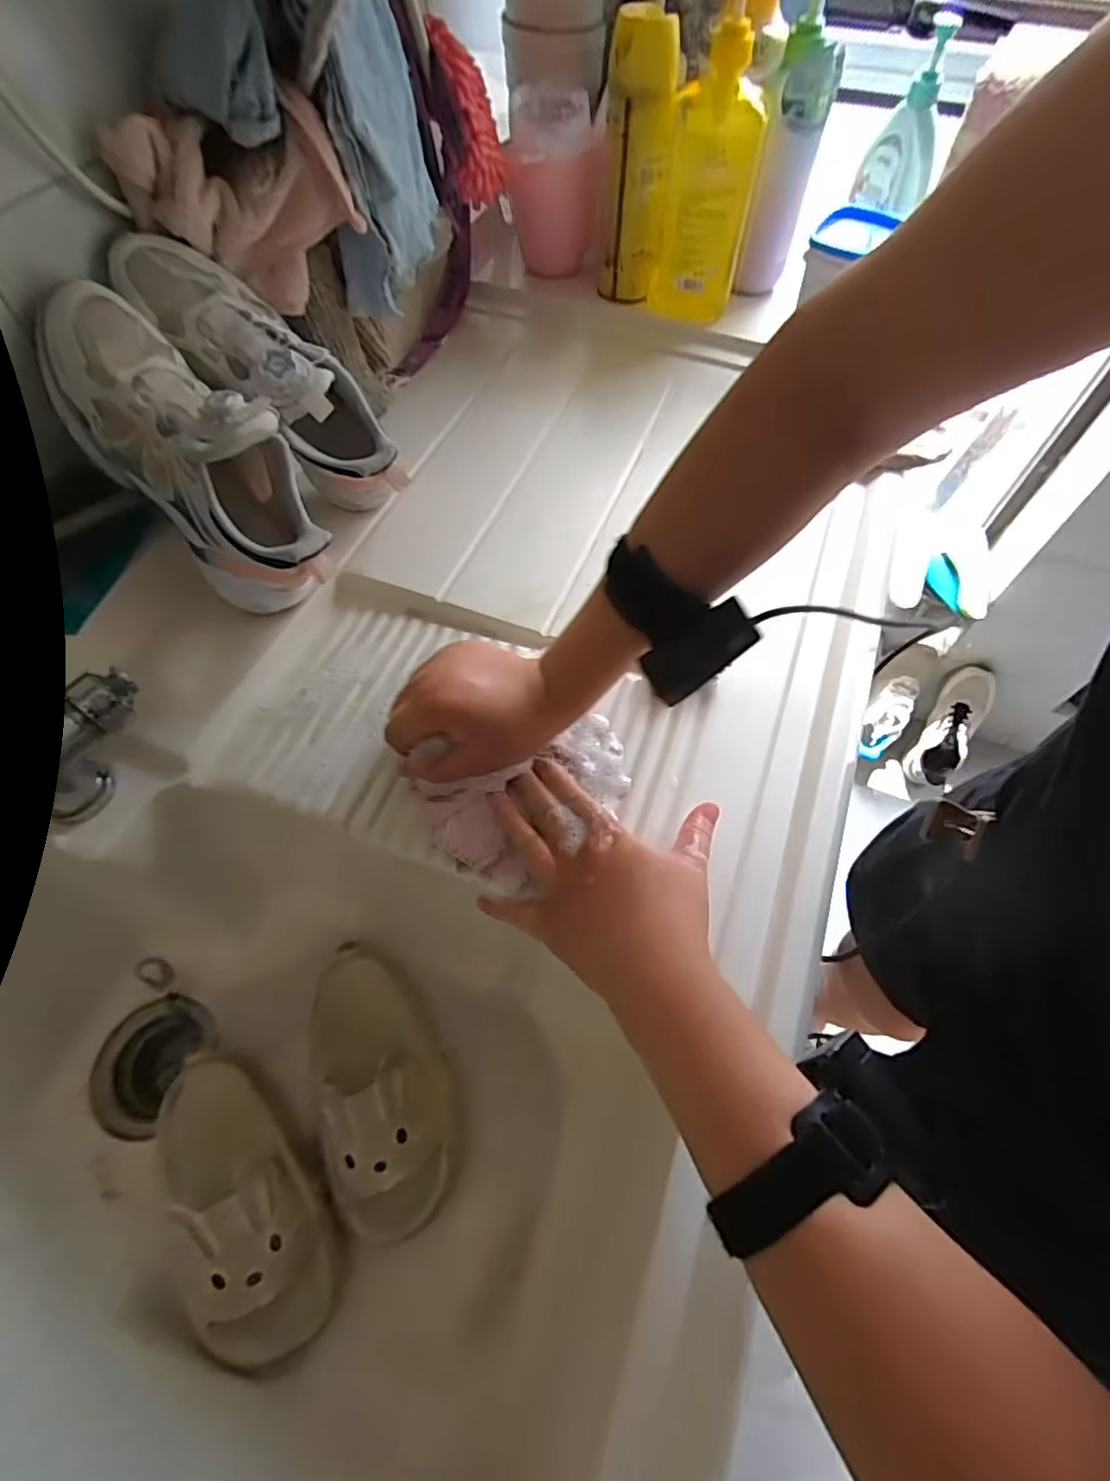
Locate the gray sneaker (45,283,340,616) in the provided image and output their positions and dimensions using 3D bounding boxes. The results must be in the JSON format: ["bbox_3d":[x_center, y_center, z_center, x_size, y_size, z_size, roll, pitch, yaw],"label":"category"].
[{"bbox_3d":[-0.248,-0.200,0.433,0.085,0.226,0.113,-48,28,-23],"label":"gray sneaker"}]

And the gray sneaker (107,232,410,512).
[{"bbox_3d":[-0.221,-0.284,0.497,0.229,0.103,0.078,40,58,-29],"label":"gray sneaker"}]

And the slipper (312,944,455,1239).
[{"bbox_3d":[-0.145,0.279,0.526,0.098,0.077,0.211,-19,62,-11],"label":"slipper"}]

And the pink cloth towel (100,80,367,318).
[{"bbox_3d":[-0.225,-0.393,0.471,0.148,0.120,0.045,-9,60,-5],"label":"pink cloth towel"}]

